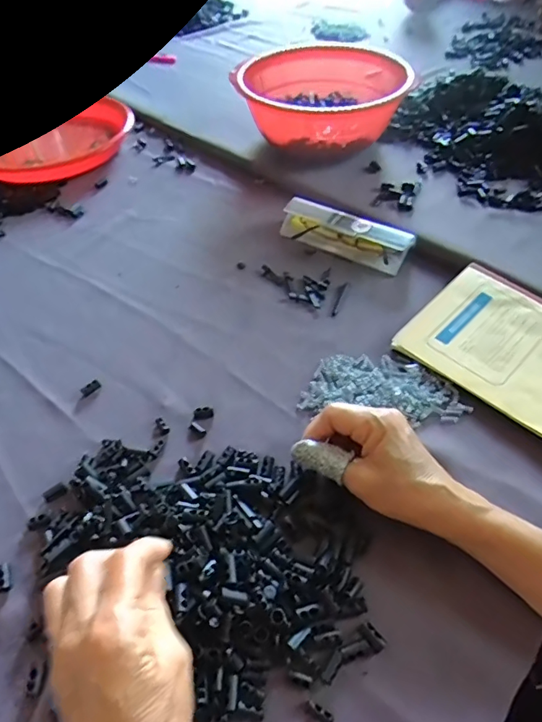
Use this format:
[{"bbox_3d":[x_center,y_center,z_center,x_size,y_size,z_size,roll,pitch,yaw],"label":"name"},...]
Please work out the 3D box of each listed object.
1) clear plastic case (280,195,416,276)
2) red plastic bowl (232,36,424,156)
[{"bbox_3d":[0.084,-0.146,0.545,0.150,0.040,0.044,24,57,23],"label":"clear plastic case"},{"bbox_3d":[0.069,-0.381,0.680,0.223,0.096,0.273,1,50,4],"label":"red plastic bowl"}]

